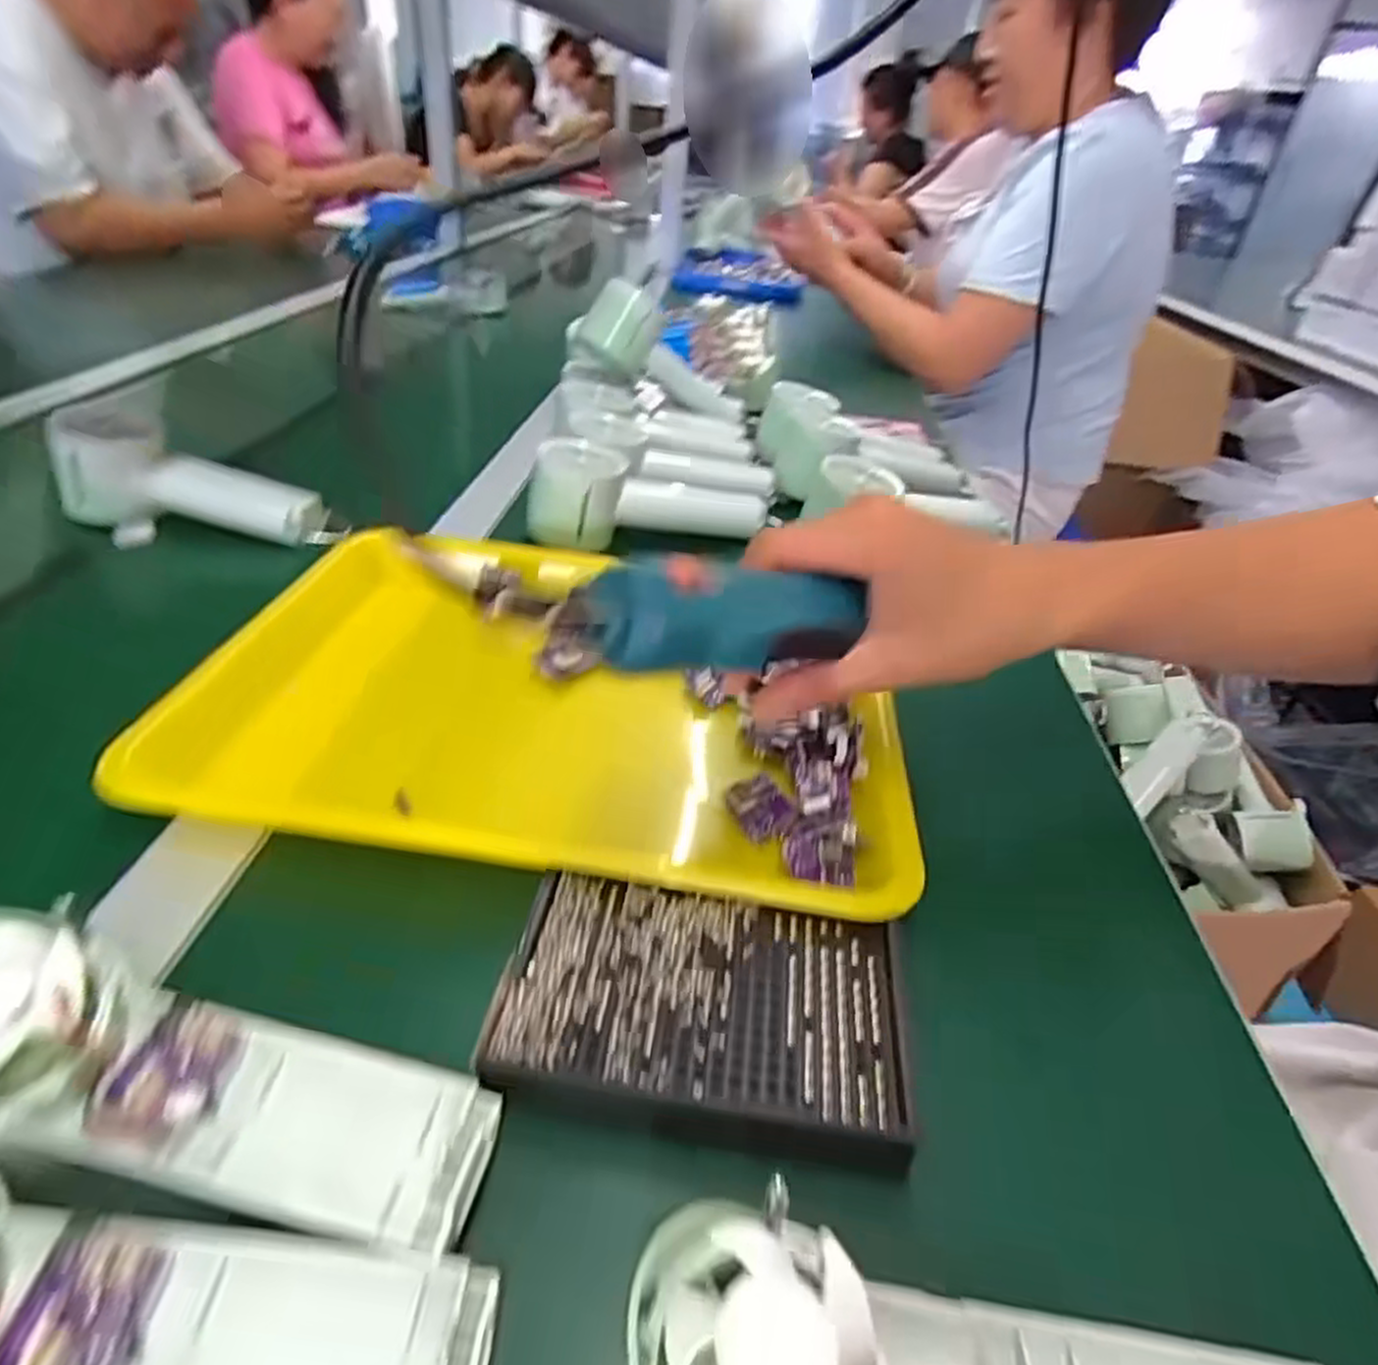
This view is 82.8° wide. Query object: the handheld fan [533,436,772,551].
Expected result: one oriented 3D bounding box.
[{"bbox_3d":[-0.030,-0.140,0.577,0.174,0.059,0.063,-7,36,-18],"label":"handheld fan"}]

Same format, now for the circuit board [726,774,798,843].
[{"bbox_3d":[0.033,0.055,0.355,0.027,0.008,0.027,-17,40,-30],"label":"circuit board"}]

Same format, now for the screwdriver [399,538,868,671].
[{"bbox_3d":[0.000,-0.023,0.248,0.167,0.027,0.035,-1,32,-35],"label":"screwdriver"}]

